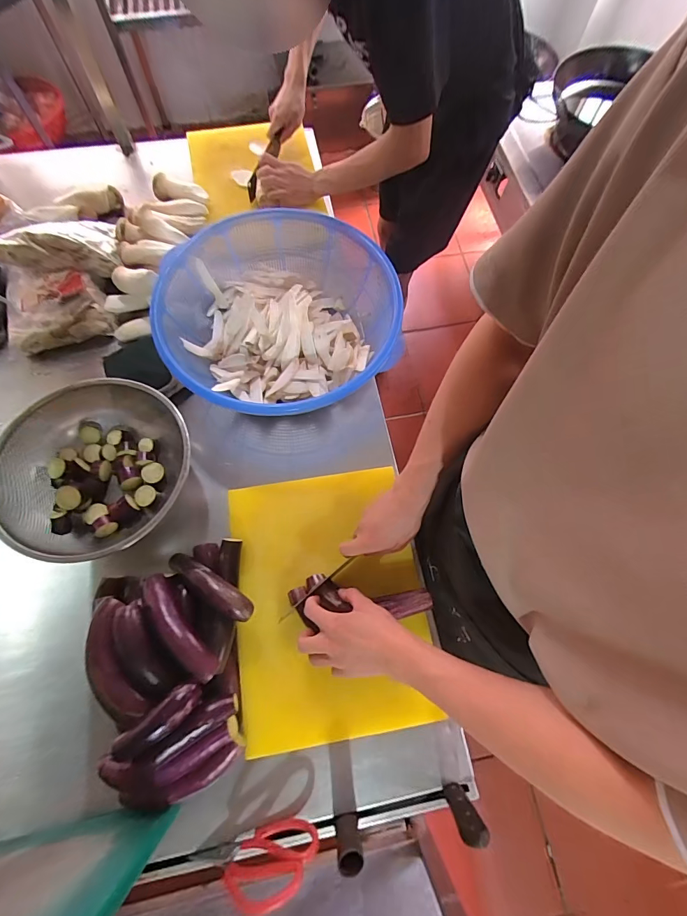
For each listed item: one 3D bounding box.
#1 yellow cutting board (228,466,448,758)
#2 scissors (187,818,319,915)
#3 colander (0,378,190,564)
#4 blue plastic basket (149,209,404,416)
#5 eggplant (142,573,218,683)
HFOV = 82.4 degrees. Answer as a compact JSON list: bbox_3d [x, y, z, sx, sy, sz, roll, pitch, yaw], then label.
[{"bbox_3d":[-0.021,0.222,0.639,0.297,0.025,0.400,-8,71,-5],"label":"yellow cutting board"},{"bbox_3d":[-0.117,0.520,0.494,0.171,0.108,0.041,-14,71,-7],"label":"scissors"},{"bbox_3d":[-0.400,0.025,0.661,0.283,0.098,0.305,32,72,9],"label":"colander"},{"bbox_3d":[-0.119,-0.255,0.748,0.423,0.127,0.420,-8,71,-5],"label":"blue plastic basket"},{"bbox_3d":[-0.239,0.242,0.562,0.039,0.039,0.173,-41,76,-15],"label":"eggplant"}]

